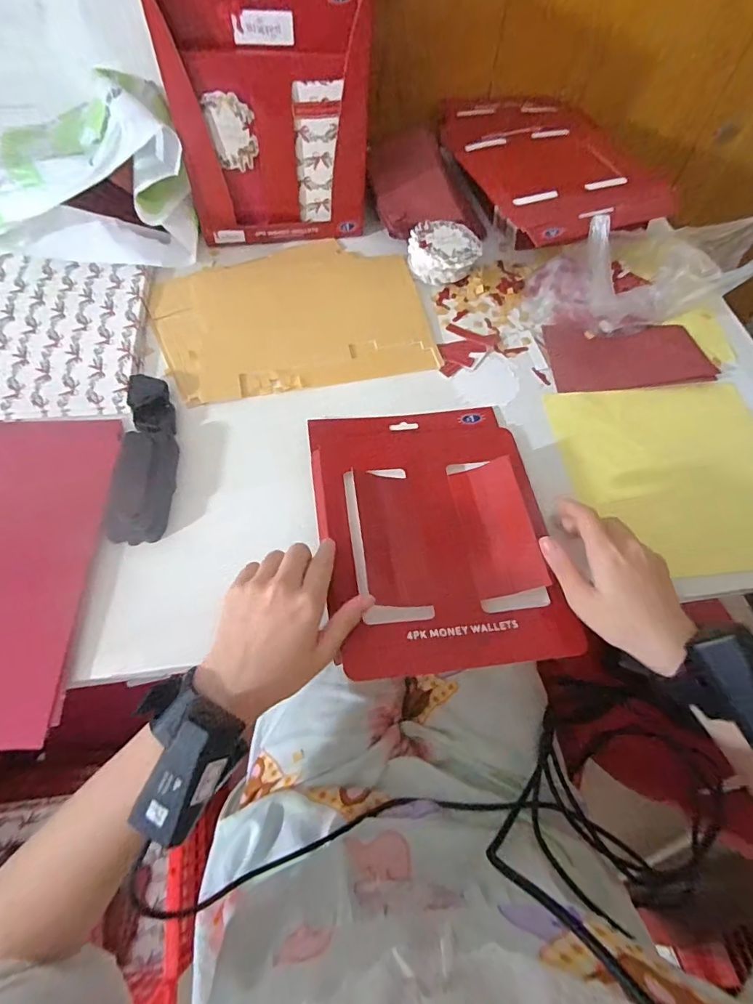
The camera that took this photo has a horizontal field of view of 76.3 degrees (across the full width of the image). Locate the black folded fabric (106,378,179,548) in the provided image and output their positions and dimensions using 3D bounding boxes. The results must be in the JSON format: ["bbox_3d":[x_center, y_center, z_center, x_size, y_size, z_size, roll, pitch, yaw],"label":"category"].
[{"bbox_3d":[-0.216,-0.051,0.447,0.052,0.024,0.176,-4,60,-5],"label":"black folded fabric"}]

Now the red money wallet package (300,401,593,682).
[{"bbox_3d":[0.050,0.015,0.427,0.197,0.025,0.254,-6,60,-6],"label":"red money wallet package"}]

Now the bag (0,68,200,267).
[{"bbox_3d":[-0.340,-0.388,0.562,0.228,0.124,0.238,-11,61,-8],"label":"bag"}]

